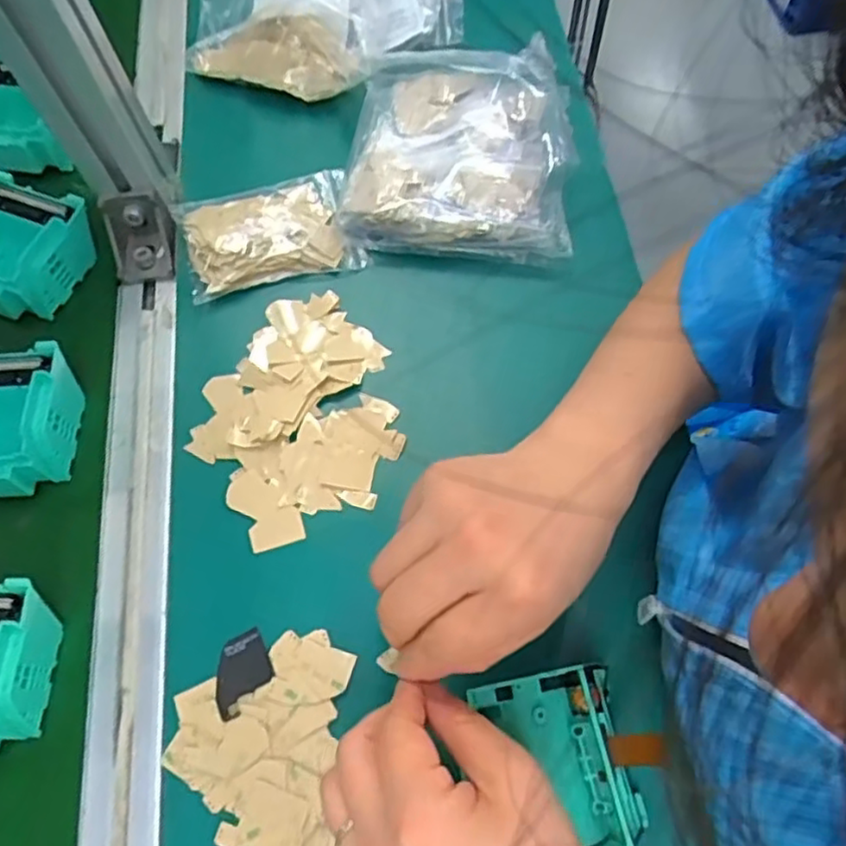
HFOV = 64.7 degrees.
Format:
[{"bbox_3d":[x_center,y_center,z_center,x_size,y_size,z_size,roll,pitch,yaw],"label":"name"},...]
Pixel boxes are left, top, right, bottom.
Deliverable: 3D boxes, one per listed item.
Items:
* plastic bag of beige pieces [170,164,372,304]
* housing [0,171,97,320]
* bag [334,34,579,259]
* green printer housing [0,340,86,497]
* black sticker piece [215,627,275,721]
[{"bbox_3d":[-0.102,-0.127,0.439,0.111,0.023,0.073,-15,68,-5],"label":"plastic bag of beige pieces"},{"bbox_3d":[-0.262,-0.112,0.435,0.070,0.042,0.080,19,69,9],"label":"housing"},{"bbox_3d":[0.024,-0.190,0.452,0.151,0.040,0.164,4,67,3],"label":"bag"},{"bbox_3d":[-0.244,0.002,0.393,0.075,0.049,0.081,-3,67,0],"label":"green printer housing"},{"bbox_3d":[-0.093,0.128,0.342,0.031,0.004,0.035,-25,65,-16],"label":"black sticker piece"}]

